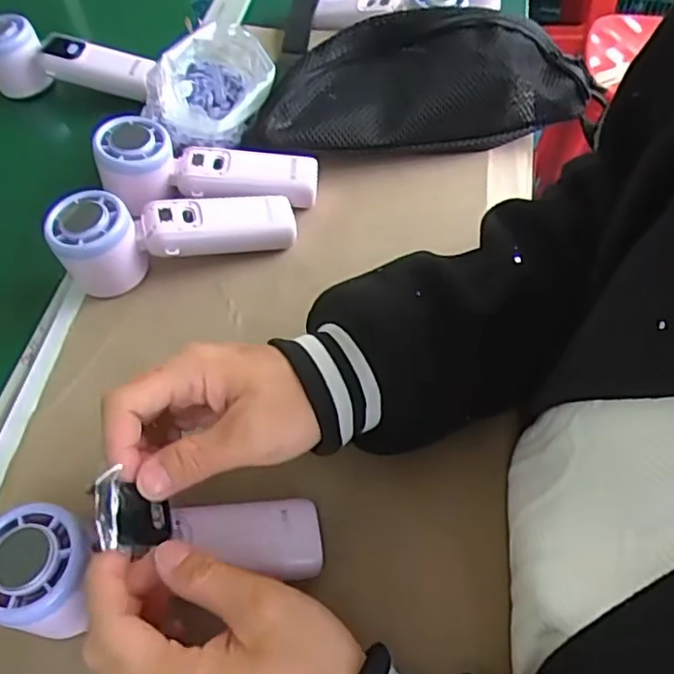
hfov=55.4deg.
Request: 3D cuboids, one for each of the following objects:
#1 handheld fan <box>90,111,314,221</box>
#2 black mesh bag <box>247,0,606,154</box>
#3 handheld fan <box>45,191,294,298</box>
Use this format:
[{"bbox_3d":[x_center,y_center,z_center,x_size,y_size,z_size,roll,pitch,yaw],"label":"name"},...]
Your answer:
[{"bbox_3d":[-0.097,-0.123,0.486,0.161,0.054,0.066,4,55,4],"label":"handheld fan"},{"bbox_3d":[0.078,-0.211,0.527,0.283,0.095,0.105,-4,55,-2],"label":"black mesh bag"},{"bbox_3d":[-0.114,-0.080,0.457,0.165,0.050,0.055,-15,56,-9],"label":"handheld fan"}]

